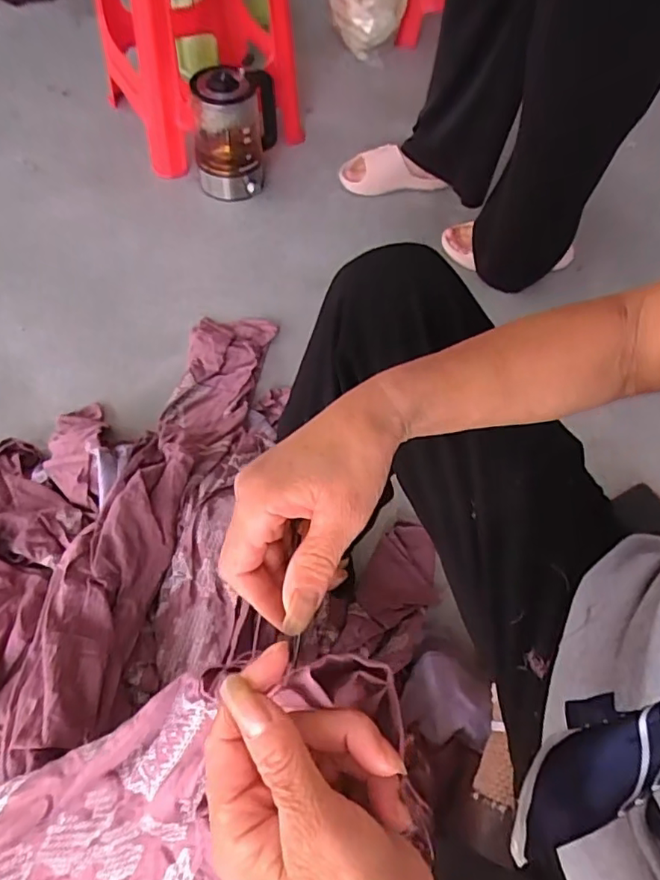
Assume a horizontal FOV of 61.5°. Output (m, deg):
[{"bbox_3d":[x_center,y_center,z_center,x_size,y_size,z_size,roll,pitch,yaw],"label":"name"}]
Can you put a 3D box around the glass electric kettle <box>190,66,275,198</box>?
[{"bbox_3d":[-0.185,-0.614,1.092,0.150,0.210,0.168,1,59,-4],"label":"glass electric kettle"}]

